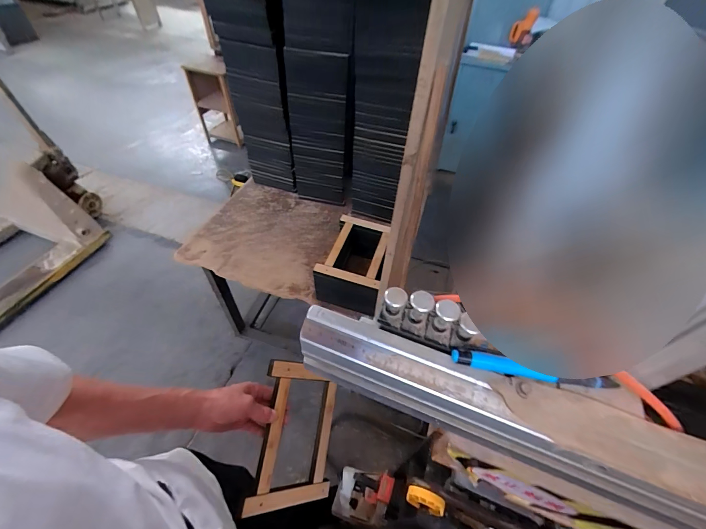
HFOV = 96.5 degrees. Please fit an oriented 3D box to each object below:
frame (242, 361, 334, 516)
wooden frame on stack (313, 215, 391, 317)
[{"bbox_3d":[-0.099,0.309,0.586,0.168,0.022,0.239,21,70,-41],"label":"frame"},{"bbox_3d":[0.009,-0.005,0.948,0.161,0.156,0.238,15,50,9],"label":"wooden frame on stack"}]

